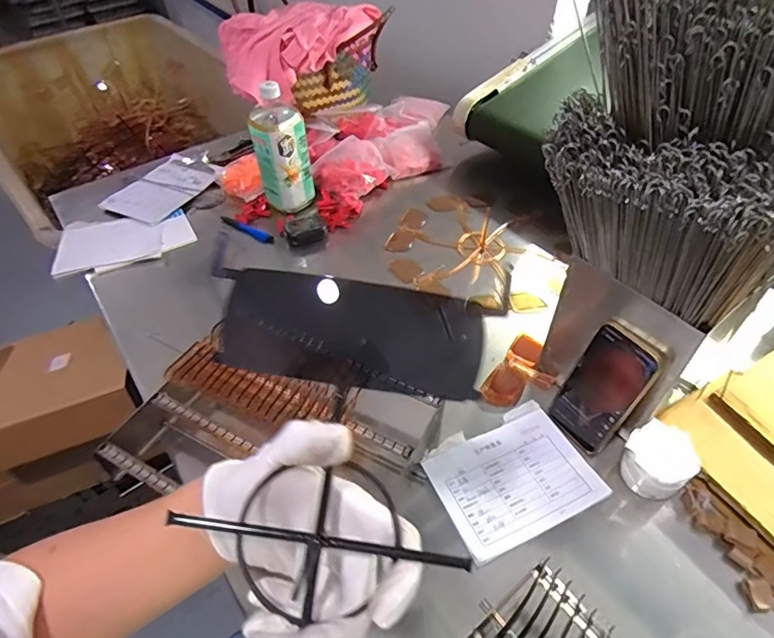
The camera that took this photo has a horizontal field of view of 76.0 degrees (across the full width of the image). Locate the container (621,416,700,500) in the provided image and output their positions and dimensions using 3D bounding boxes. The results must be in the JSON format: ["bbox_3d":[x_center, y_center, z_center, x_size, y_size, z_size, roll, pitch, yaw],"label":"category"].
[{"bbox_3d":[0.302,0.160,0.555,0.066,0.061,0.060,-1,48,1],"label":"container"}]

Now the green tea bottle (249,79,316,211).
[{"bbox_3d":[-0.187,-0.305,0.872,0.093,0.194,0.083,-13,49,-10],"label":"green tea bottle"}]

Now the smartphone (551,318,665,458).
[{"bbox_3d":[0.242,0.082,0.562,0.012,0.162,0.073,-14,46,-30],"label":"smartphone"}]

